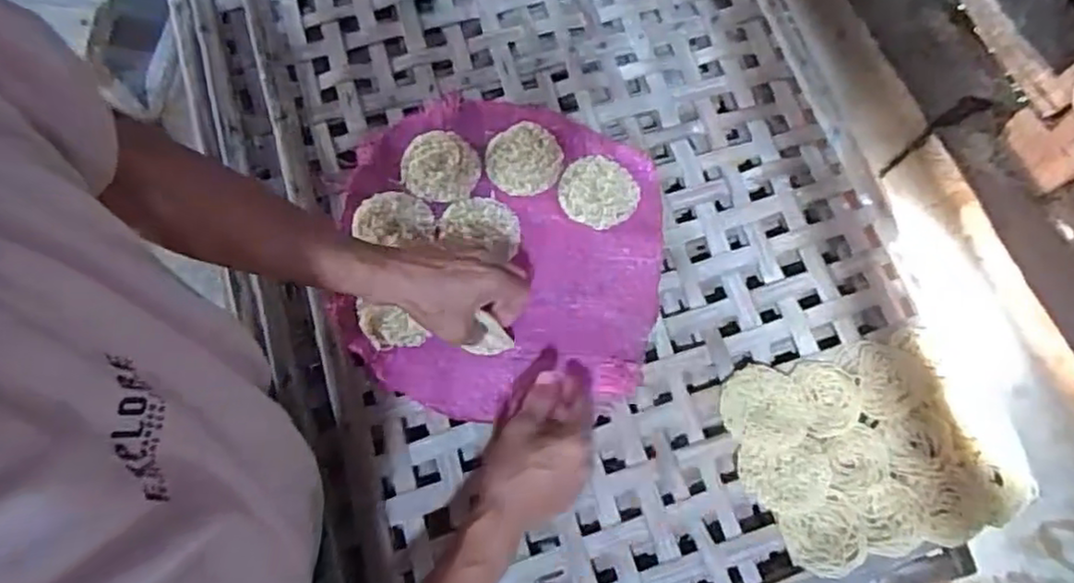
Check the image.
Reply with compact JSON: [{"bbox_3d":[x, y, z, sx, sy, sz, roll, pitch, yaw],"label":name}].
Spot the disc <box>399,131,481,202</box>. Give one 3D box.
[{"bbox_3d":[-0.100,-0.131,0.698,0.079,0.006,0.079,1,71,-4],"label":"disc"}]

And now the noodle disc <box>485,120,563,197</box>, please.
[{"bbox_3d":[-0.013,-0.138,0.712,0.076,0.011,0.079,1,71,-4],"label":"noodle disc"}]

